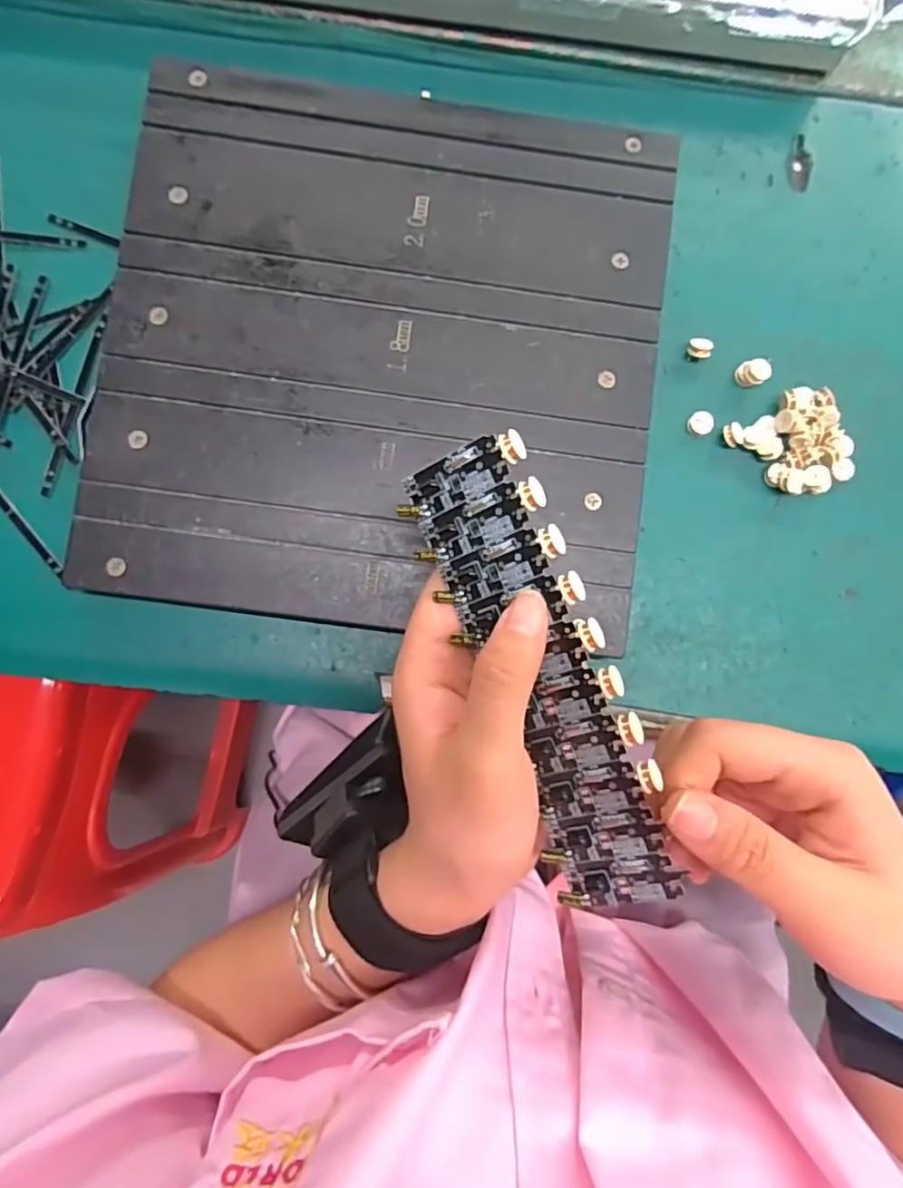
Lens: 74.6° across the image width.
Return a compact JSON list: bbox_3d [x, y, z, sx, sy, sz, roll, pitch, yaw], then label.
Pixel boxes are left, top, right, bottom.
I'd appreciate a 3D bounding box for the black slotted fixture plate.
[{"bbox_3d":[-0.028,-0.102,0.254,0.224,0.016,0.225,7,86,-2],"label":"black slotted fixture plate"}]

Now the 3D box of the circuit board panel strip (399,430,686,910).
[{"bbox_3d":[0.030,0.027,0.191,0.044,0.006,0.153,-22,90,24],"label":"circuit board panel strip"}]

